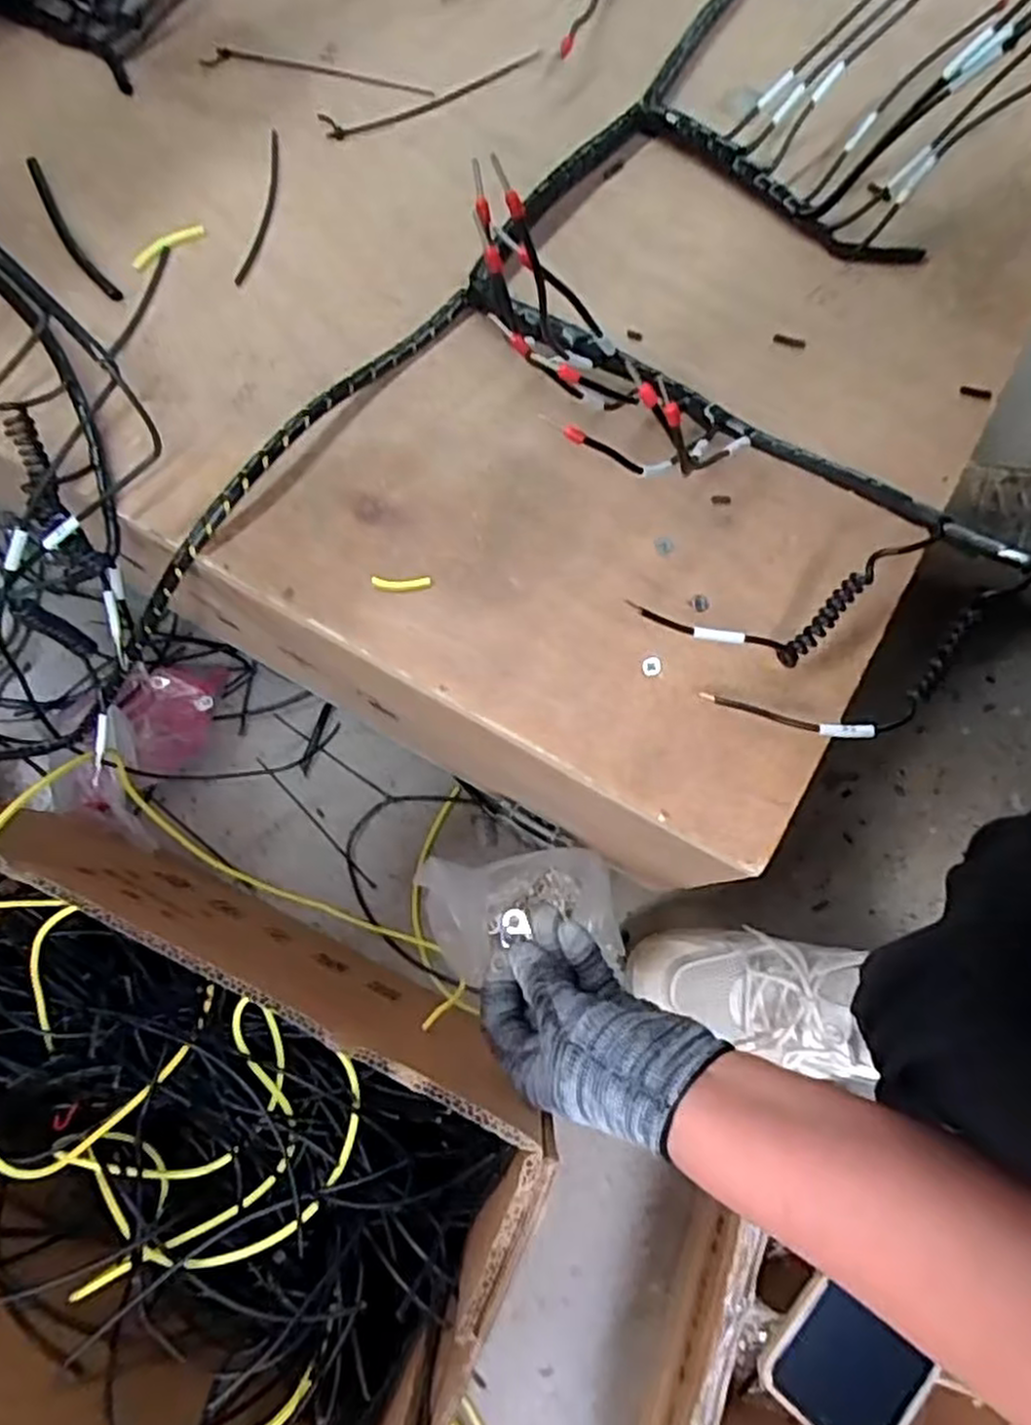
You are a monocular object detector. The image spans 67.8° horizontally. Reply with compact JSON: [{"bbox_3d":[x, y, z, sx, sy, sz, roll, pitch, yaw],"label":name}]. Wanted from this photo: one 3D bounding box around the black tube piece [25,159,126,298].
[{"bbox_3d":[-0.232,-0.250,0.396,0.011,0.010,0.096,-33,77,-6],"label":"black tube piece"}]

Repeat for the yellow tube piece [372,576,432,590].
[{"bbox_3d":[-0.052,-0.059,0.345,0.027,0.004,0.006,0,75,2],"label":"yellow tube piece"}]

